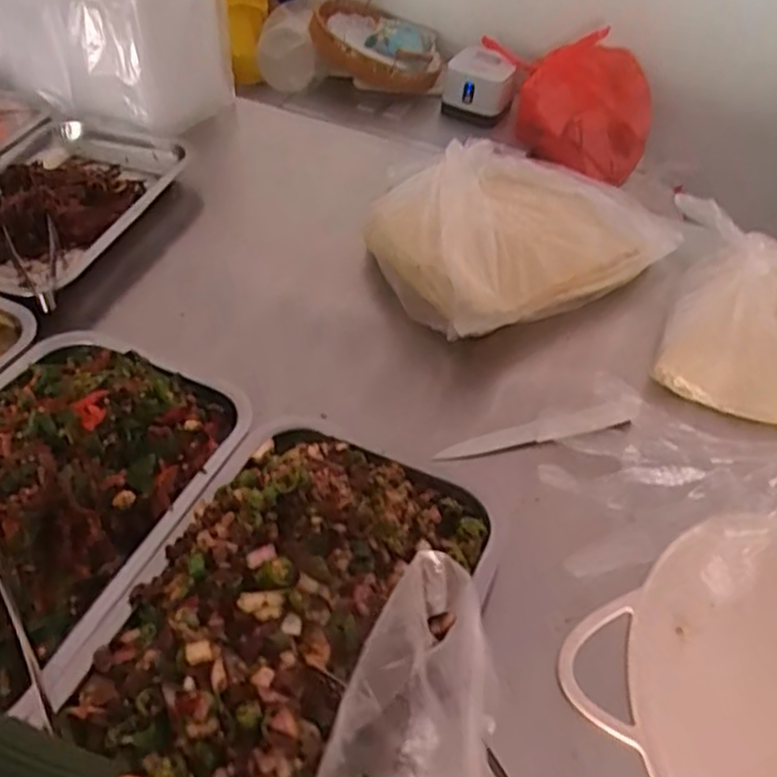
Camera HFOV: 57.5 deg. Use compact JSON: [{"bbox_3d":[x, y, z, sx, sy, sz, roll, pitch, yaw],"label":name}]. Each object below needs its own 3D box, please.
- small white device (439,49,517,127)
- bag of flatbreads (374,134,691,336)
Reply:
[{"bbox_3d":[0.178,-0.594,1.418,0.140,0.109,0.111,10,48,4],"label":"small white device"},{"bbox_3d":[0.140,-0.178,0.789,0.325,0.085,0.234,-23,53,-24],"label":"bag of flatbreads"}]

